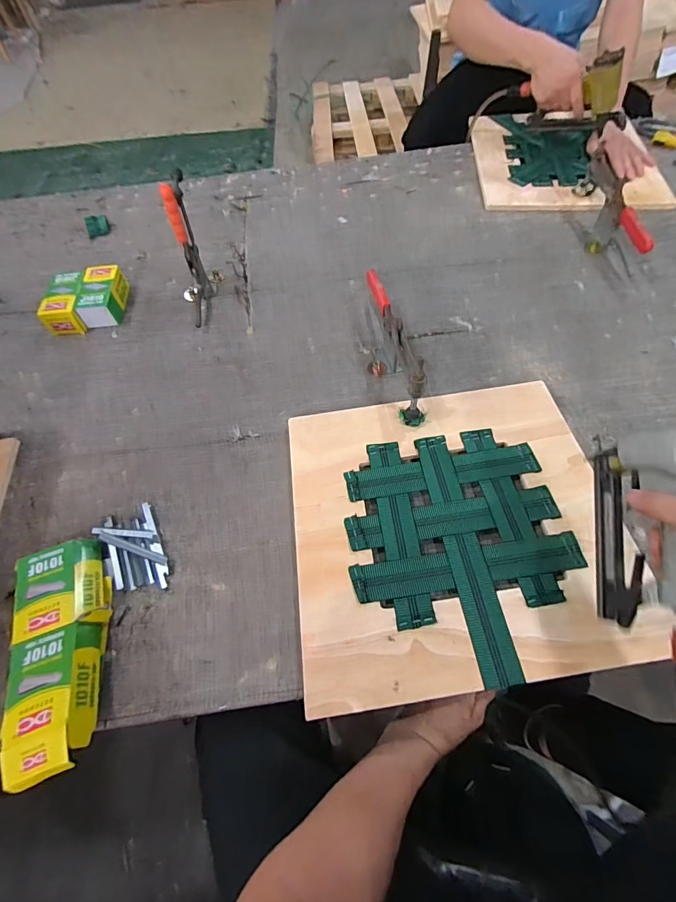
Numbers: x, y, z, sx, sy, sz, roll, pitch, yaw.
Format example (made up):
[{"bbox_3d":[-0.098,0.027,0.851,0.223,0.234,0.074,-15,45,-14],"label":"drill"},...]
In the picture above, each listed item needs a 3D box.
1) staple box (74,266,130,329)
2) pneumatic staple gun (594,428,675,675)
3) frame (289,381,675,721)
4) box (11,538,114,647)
[{"bbox_3d":[-0.464,-0.309,0.801,0.071,0.056,0.135,-4,60,0],"label":"staple box"},{"bbox_3d":[0.315,0.107,0.392,0.050,0.119,0.269,3,89,-15],"label":"pneumatic staple gun"},{"bbox_3d":[0.147,0.090,0.541,0.405,0.021,0.396,-7,60,-2],"label":"frame"},{"bbox_3d":[-0.360,0.177,0.523,0.103,0.032,0.119,-22,61,-10],"label":"box"}]

